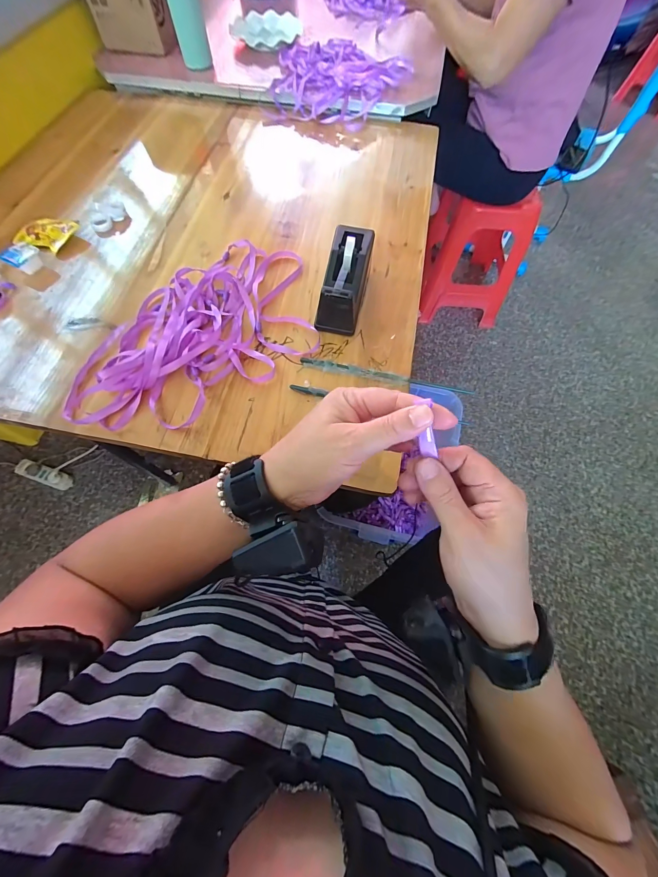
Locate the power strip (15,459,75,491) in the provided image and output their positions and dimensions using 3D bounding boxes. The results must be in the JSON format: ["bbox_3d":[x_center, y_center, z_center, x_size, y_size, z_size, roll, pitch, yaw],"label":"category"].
[{"bbox_3d":[-0.982,0.128,1.128,0.205,0.051,0.055,18,66,6],"label":"power strip"}]

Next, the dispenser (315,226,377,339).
[{"bbox_3d":[0.025,-0.235,0.471,0.061,0.081,0.154,14,66,4],"label":"dispenser"}]

